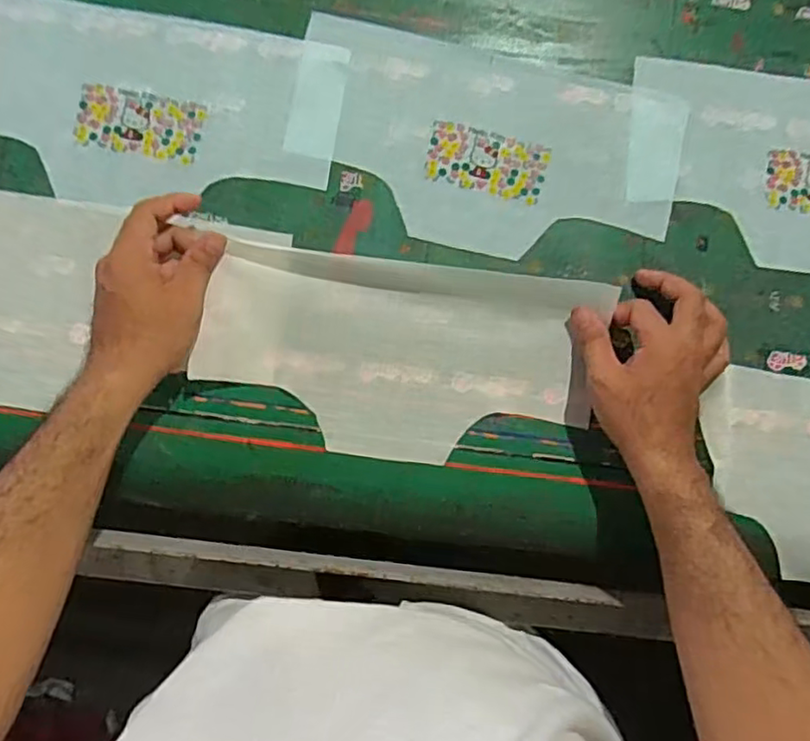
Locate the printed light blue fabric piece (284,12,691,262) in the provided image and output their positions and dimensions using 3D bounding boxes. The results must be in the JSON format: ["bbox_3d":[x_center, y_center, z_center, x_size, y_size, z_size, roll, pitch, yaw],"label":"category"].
[{"bbox_3d":[0.067,-0.184,0.522,0.318,0.007,0.167,13,84,-2],"label":"printed light blue fabric piece"}]

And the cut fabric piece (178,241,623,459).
[{"bbox_3d":[-0.001,-0.009,0.503,0.306,0.028,0.154,6,84,-4],"label":"cut fabric piece"}]

